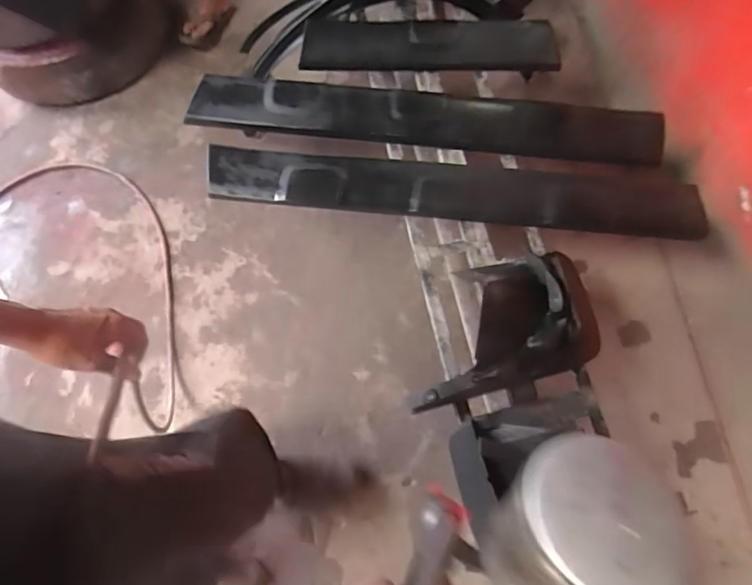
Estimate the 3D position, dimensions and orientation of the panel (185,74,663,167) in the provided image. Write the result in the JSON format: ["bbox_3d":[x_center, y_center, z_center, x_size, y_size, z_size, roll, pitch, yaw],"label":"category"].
[{"bbox_3d":[0.105,-0.382,1.129,1.010,0.044,0.120,6,69,3],"label":"panel"}]

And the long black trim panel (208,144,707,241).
[{"bbox_3d":[0.164,-0.211,1.087,1.026,0.030,0.117,6,87,1],"label":"long black trim panel"}]

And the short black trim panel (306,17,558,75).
[{"bbox_3d":[0.125,-0.583,1.191,0.587,0.032,0.132,0,69,1],"label":"short black trim panel"}]

